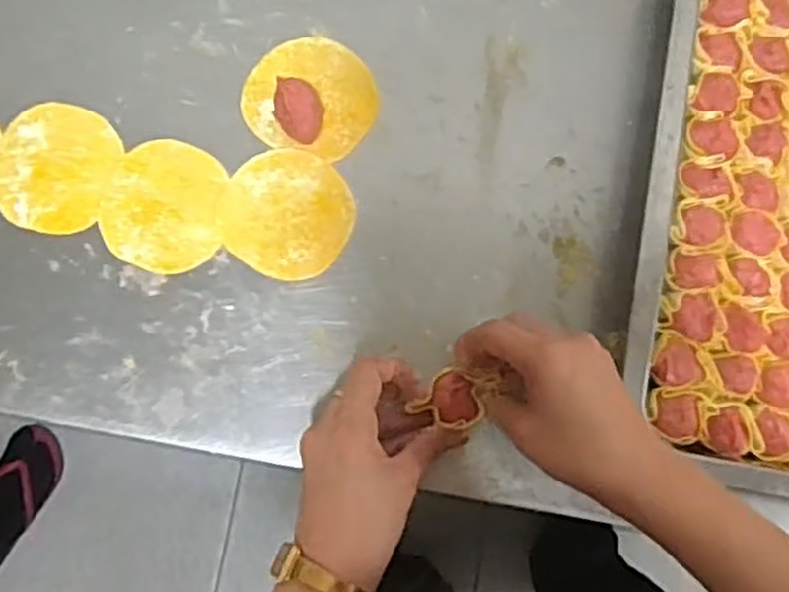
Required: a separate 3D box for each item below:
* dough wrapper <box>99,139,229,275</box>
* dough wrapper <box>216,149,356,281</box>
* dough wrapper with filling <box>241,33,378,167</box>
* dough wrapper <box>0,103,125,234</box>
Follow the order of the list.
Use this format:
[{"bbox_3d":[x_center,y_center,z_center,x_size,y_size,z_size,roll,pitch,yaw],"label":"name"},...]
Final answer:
[{"bbox_3d":[-0.147,-0.057,0.502,0.074,0.004,0.084,4,80,-2],"label":"dough wrapper"},{"bbox_3d":[-0.068,-0.053,0.503,0.084,0.004,0.080,0,81,-3],"label":"dough wrapper"},{"bbox_3d":[-0.054,-0.132,0.506,0.084,0.027,0.079,0,81,-3],"label":"dough wrapper with filling"},{"bbox_3d":[-0.216,-0.082,0.503,0.071,0.004,0.082,19,80,0],"label":"dough wrapper"}]

